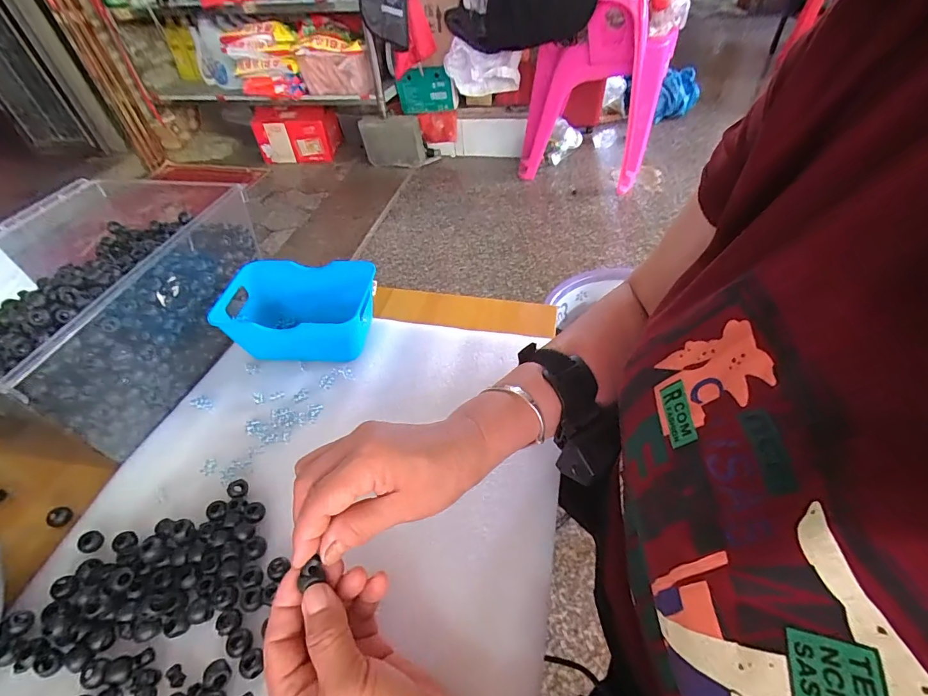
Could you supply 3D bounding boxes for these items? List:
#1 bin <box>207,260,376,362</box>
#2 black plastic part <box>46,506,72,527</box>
[{"bbox_3d":[-0.177,-0.038,0.469,0.157,0.066,0.103,-1,47,4],"label":"bin"},{"bbox_3d":[-0.338,0.141,0.357,0.015,0.009,0.015,-3,45,3],"label":"black plastic part"}]

